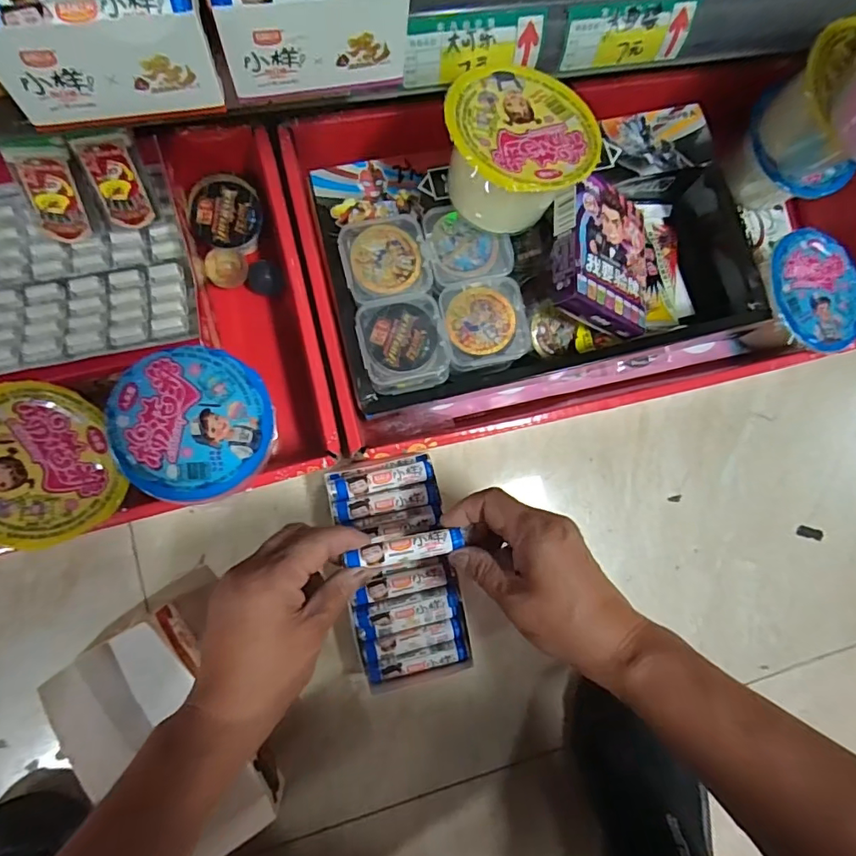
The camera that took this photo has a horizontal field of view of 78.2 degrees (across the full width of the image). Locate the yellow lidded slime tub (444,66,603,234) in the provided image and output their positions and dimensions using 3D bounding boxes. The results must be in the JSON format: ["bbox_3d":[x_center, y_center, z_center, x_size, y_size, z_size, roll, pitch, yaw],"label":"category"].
[{"bbox_3d":[0.049,-0.164,0.330,0.095,0.062,0.095,4,69,-11],"label":"yellow lidded slime tub"}]

